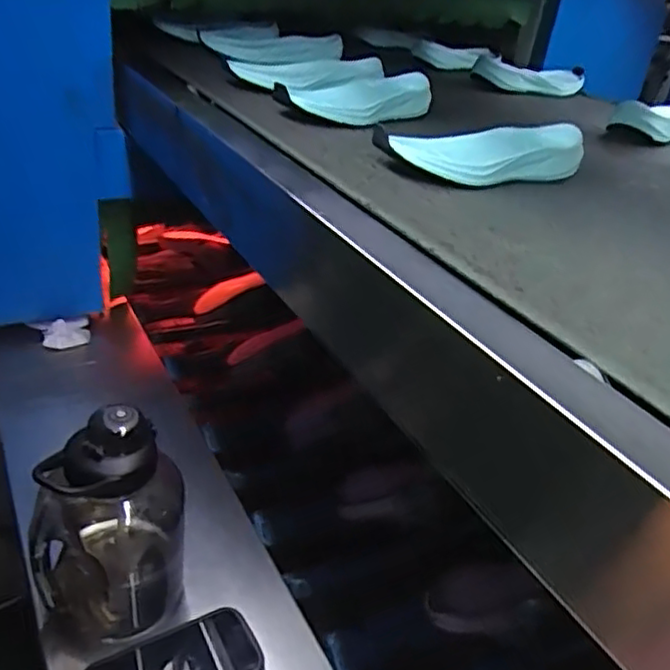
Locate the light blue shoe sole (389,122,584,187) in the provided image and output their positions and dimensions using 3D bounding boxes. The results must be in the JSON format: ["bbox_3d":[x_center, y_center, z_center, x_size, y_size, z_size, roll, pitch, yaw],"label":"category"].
[{"bbox_3d":[0.148,-0.174,0.643,0.205,0.047,0.057,-2,31,-15],"label":"light blue shoe sole"}]

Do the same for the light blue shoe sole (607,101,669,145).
[{"bbox_3d":[0.450,-0.296,0.920,0.199,0.048,0.092,-24,45,-39],"label":"light blue shoe sole"}]

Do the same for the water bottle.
[{"bbox_3d":[-0.210,0.173,0.627,0.127,0.226,0.121,-6,36,-16],"label":"water bottle"}]

